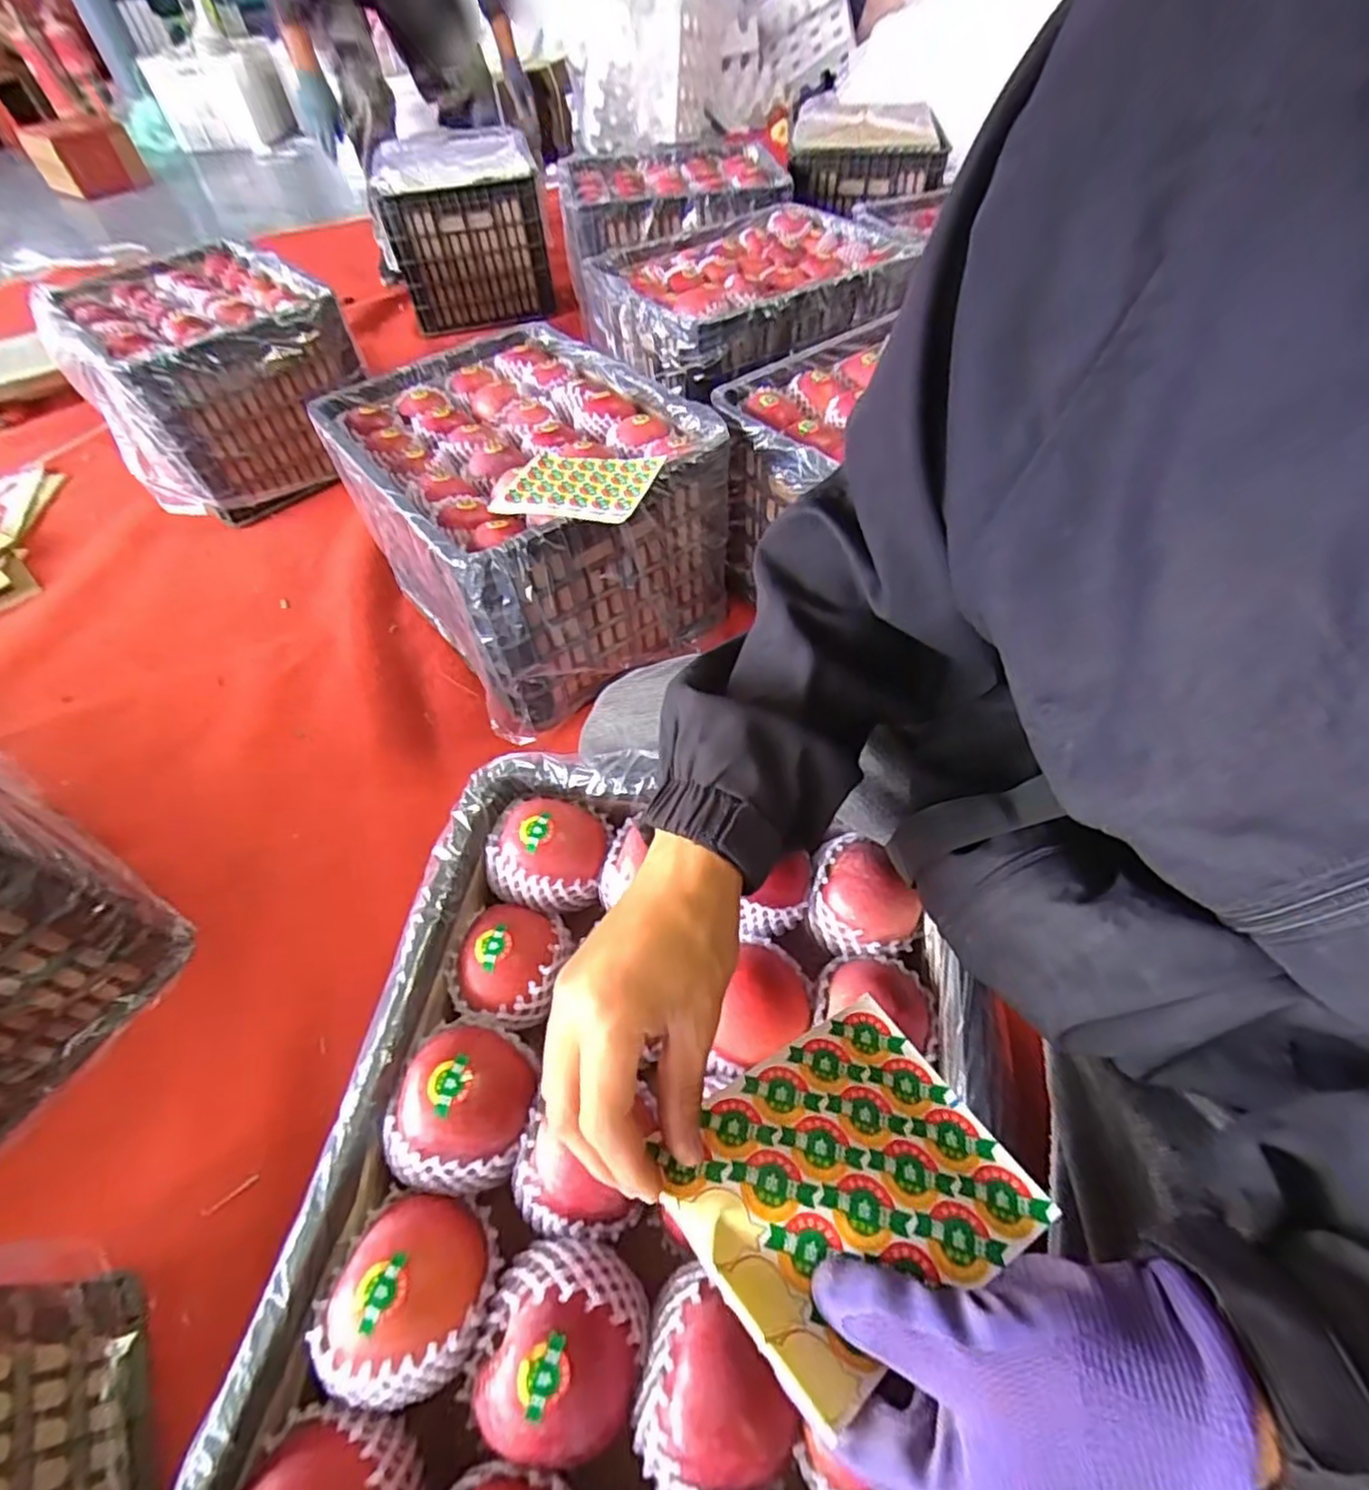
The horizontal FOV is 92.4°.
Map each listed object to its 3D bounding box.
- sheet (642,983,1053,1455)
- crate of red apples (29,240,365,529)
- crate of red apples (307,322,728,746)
[{"bbox_3d":[0.069,0.187,0.286,0.133,0.008,0.111,-19,44,-26],"label":"sheet"},{"bbox_3d":[-0.894,-0.689,1.267,0.481,0.290,0.433,34,62,25],"label":"crate of red apples"},{"bbox_3d":[-0.215,-0.331,0.965,0.398,0.289,0.522,-32,58,-19],"label":"crate of red apples"}]

